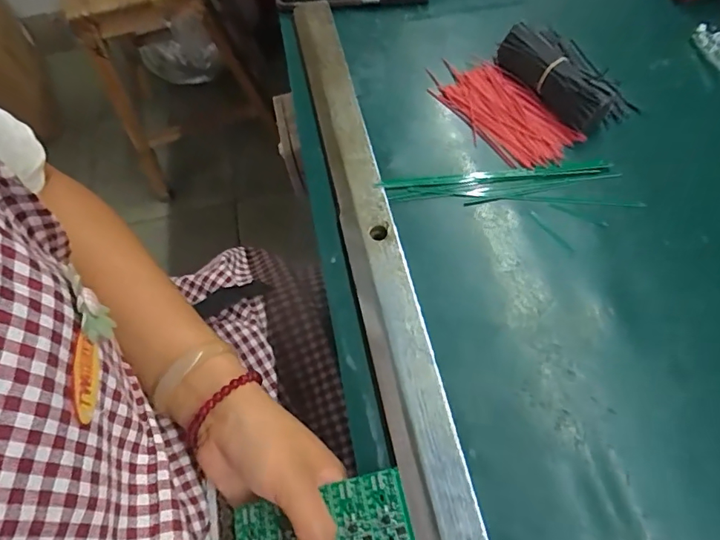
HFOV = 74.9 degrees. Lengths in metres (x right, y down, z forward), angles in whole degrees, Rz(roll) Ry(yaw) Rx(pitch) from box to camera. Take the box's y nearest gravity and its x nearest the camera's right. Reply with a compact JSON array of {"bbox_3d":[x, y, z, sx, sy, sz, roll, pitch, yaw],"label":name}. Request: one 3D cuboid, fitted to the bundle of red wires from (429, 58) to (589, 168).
[{"bbox_3d":[0.123,-0.144,0.423,0.072,0.010,0.144,-40,68,-13],"label":"bundle of red wires"}]

